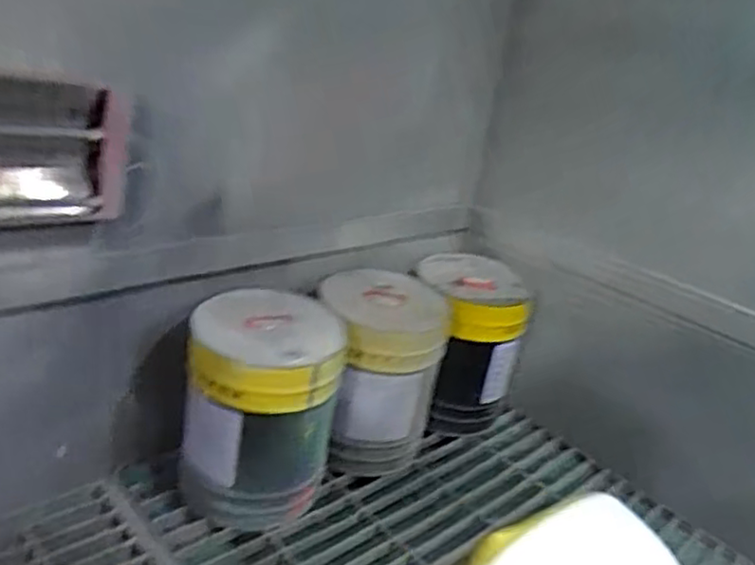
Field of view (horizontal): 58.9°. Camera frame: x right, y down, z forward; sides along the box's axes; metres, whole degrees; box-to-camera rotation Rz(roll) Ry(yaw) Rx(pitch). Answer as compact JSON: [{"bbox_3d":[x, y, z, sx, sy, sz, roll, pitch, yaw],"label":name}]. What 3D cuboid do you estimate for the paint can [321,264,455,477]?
[{"bbox_3d":[0.001,0.207,1.440,0.252,0.405,0.251,8,23,-3],"label":"paint can"}]

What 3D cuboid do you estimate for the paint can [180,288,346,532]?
[{"bbox_3d":[-0.214,0.232,1.242,0.266,0.368,0.248,7,23,-6],"label":"paint can"}]

